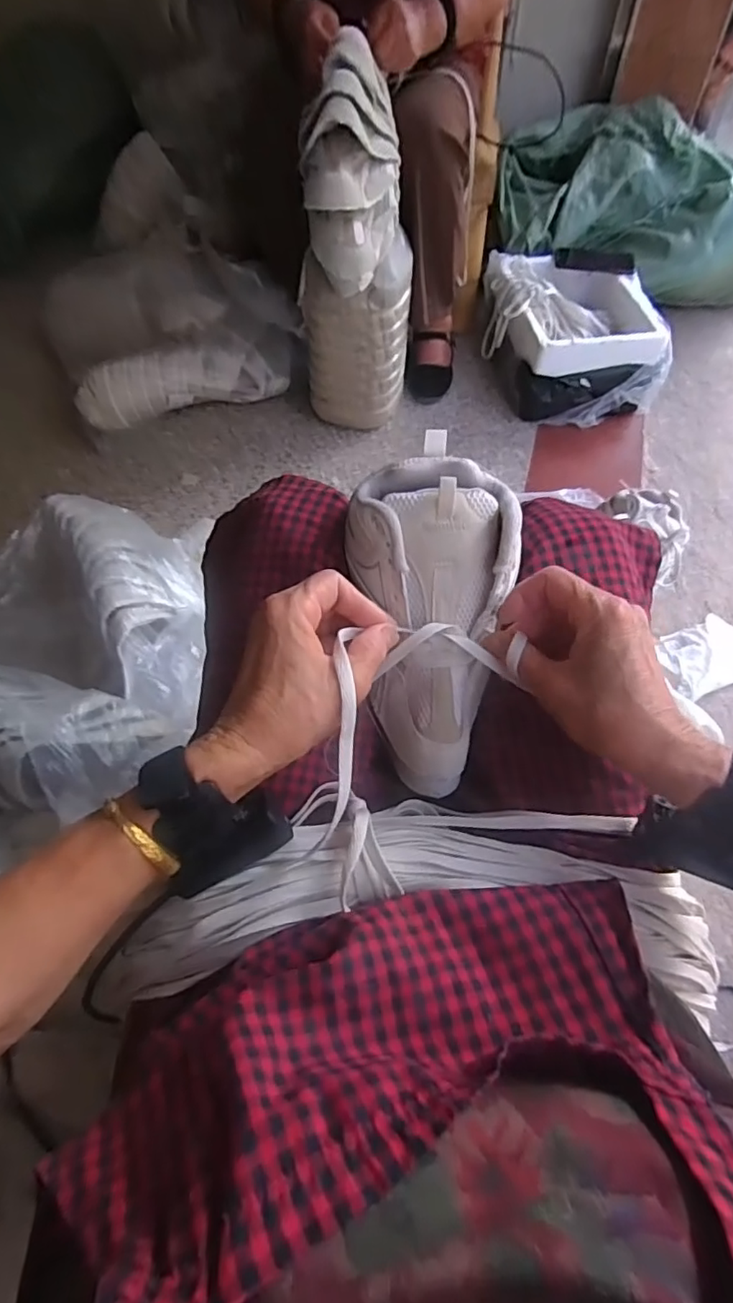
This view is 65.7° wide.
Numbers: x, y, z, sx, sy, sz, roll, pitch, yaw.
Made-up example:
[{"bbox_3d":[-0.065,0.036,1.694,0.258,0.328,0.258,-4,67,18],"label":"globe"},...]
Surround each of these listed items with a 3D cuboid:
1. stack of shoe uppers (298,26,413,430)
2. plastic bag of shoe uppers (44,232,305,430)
[{"bbox_3d":[-0.013,-0.633,0.988,0.197,0.523,0.184,2,62,-2],"label":"stack of shoe uppers"},{"bbox_3d":[-0.425,-0.705,1.227,0.476,0.173,0.432,-21,65,-14],"label":"plastic bag of shoe uppers"}]

